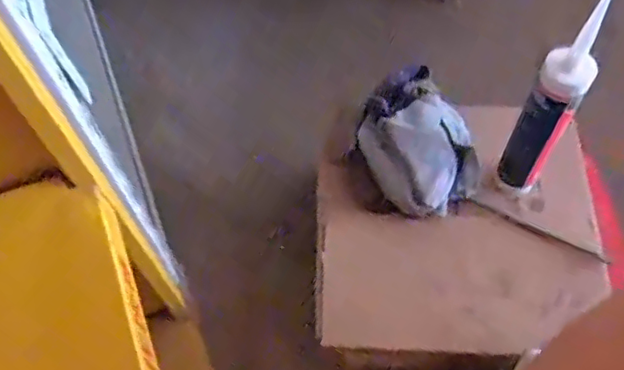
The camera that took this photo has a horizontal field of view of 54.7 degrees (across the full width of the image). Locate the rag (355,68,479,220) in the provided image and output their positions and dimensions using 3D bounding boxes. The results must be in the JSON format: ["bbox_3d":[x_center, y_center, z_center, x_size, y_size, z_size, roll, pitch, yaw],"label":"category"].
[{"bbox_3d":[0.139,-0.054,0.753,0.170,0.091,0.165,-41,67,-18],"label":"rag"}]

